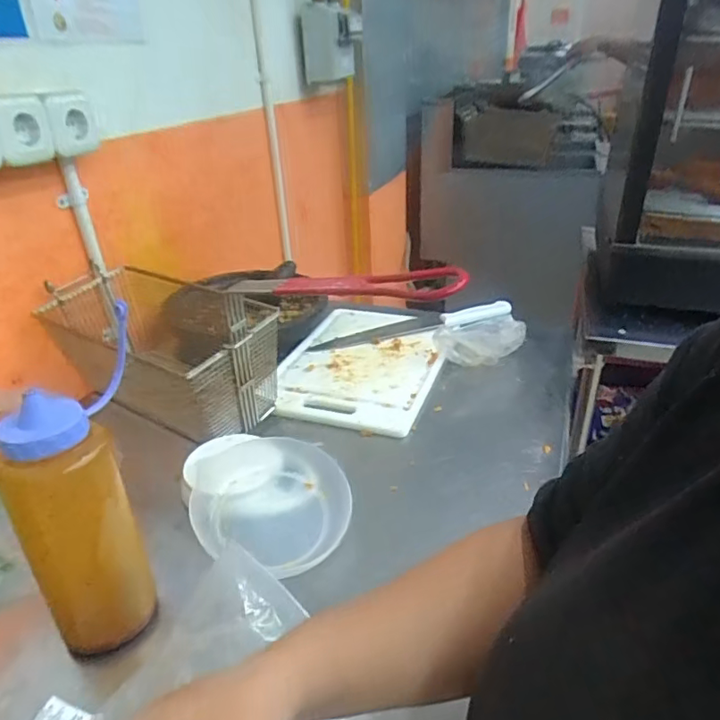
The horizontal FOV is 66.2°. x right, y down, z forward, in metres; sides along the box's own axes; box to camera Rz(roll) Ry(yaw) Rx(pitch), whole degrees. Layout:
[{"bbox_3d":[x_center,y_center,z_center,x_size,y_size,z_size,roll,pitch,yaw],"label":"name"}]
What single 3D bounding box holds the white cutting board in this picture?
[{"bbox_3d":[0.003,-0.001,0.898,0.244,0.023,0.321,7,31,17],"label":"white cutting board"}]

